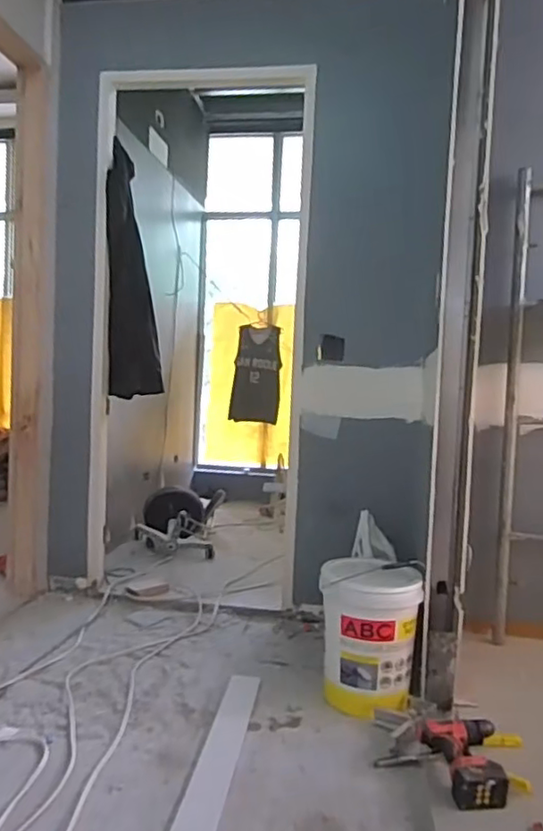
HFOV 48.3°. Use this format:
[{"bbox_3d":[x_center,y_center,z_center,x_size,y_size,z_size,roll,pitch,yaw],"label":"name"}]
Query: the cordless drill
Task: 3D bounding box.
[{"bbox_3d":[0.443,0.785,1.404,0.182,0.083,0.245,3,4,7],"label":"cordless drill"}]

